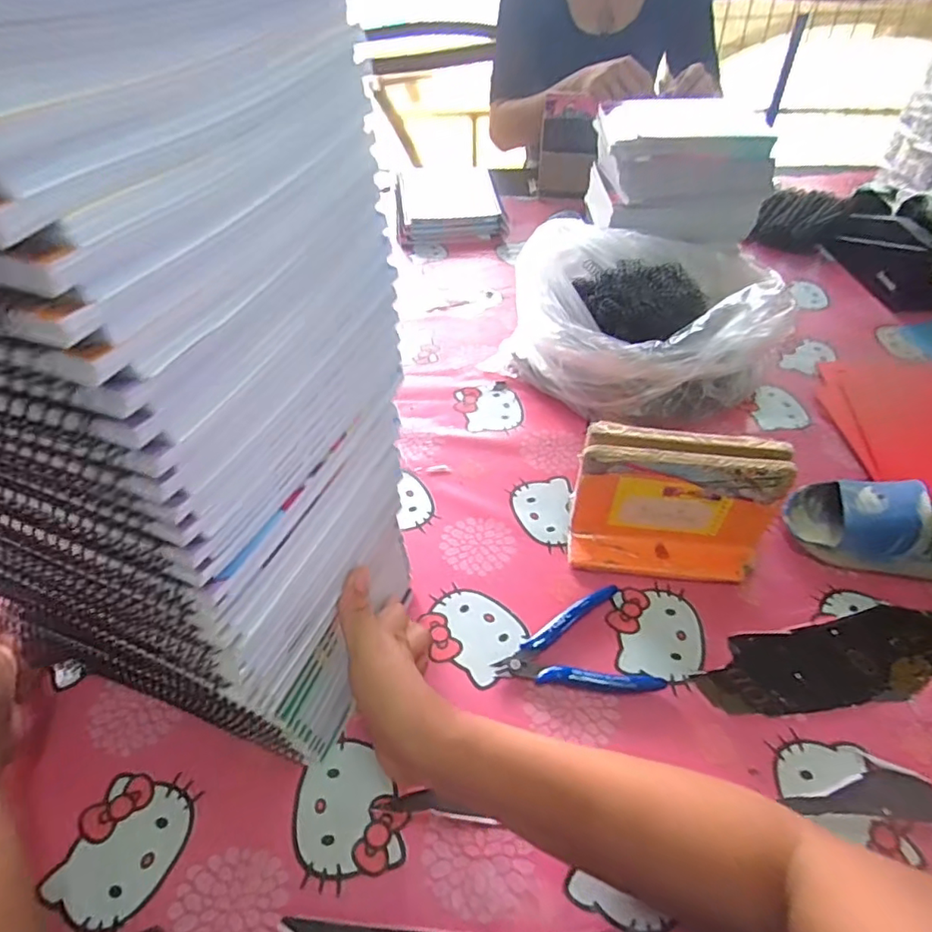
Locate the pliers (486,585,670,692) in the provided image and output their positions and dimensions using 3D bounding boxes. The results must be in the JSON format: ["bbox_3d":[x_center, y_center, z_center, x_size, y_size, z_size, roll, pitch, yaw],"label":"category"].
[{"bbox_3d":[0.080,0.142,0.428,0.112,0.015,0.086,-11,48,-8],"label":"pliers"}]

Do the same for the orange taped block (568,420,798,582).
[{"bbox_3d":[0.172,0.033,0.463,0.158,0.111,0.069,5,47,6],"label":"orange taped block"}]

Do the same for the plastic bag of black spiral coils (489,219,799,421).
[{"bbox_3d":[0.210,-0.160,0.624,0.291,0.133,0.221,-24,51,-20],"label":"plastic bag of black spiral coils"}]

